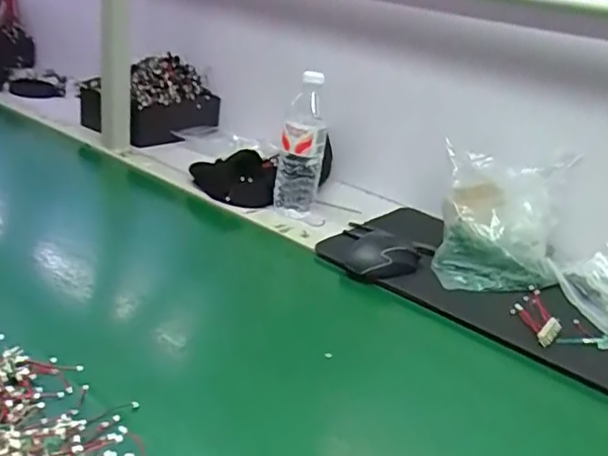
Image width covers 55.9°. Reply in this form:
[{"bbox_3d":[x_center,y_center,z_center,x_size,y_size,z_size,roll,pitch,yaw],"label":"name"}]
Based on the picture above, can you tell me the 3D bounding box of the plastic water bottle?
[{"bbox_3d":[-0.003,-0.126,0.906,0.072,0.217,0.068,8,24,-1],"label":"plastic water bottle"}]

